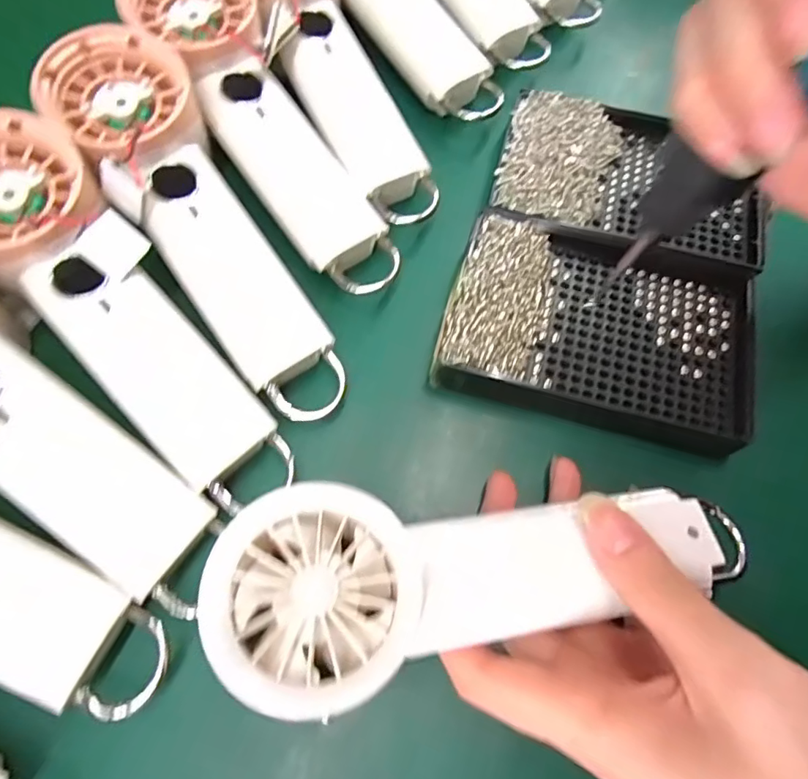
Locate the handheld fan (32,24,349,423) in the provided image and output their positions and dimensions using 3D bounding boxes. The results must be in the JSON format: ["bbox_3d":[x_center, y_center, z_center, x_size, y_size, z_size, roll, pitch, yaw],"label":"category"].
[{"bbox_3d":[-0.088,-0.074,0.235,0.056,0.031,0.192,-32,88,-14],"label":"handheld fan"}]

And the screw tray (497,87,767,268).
[{"bbox_3d":[0.116,-0.112,0.272,0.128,0.016,0.090,17,68,4],"label":"screw tray"}]

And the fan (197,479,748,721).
[{"bbox_3d":[0.028,0.058,0.176,0.173,0.028,0.059,0,67,-18],"label":"fan"}]

